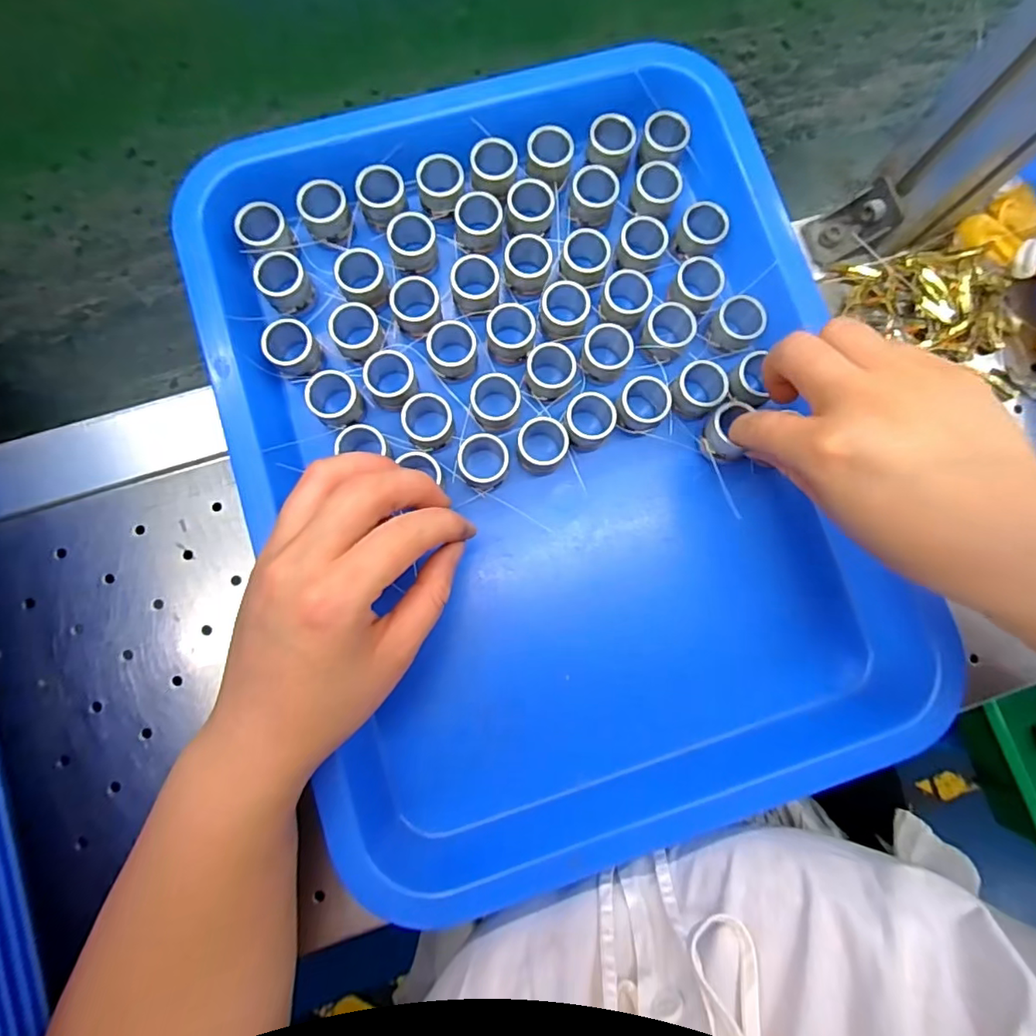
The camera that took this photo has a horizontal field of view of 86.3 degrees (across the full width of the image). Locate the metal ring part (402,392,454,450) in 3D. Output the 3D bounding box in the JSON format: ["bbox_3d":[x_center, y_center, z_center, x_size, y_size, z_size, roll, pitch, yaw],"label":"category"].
[{"bbox_3d":[-0.045,-0.048,0.279,0.024,0.018,0.025,0,81,-2],"label":"metal ring part"}]

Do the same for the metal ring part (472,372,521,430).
[{"bbox_3d":[-0.011,-0.058,0.281,0.024,0.019,0.023,0,81,-2],"label":"metal ring part"}]

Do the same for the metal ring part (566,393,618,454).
[{"bbox_3d":[0.037,-0.051,0.283,0.025,0.021,0.029,33,81,4],"label":"metal ring part"}]

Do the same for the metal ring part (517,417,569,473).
[{"bbox_3d":[0.012,-0.034,0.279,0.025,0.020,0.028,2,81,-2],"label":"metal ring part"}]

